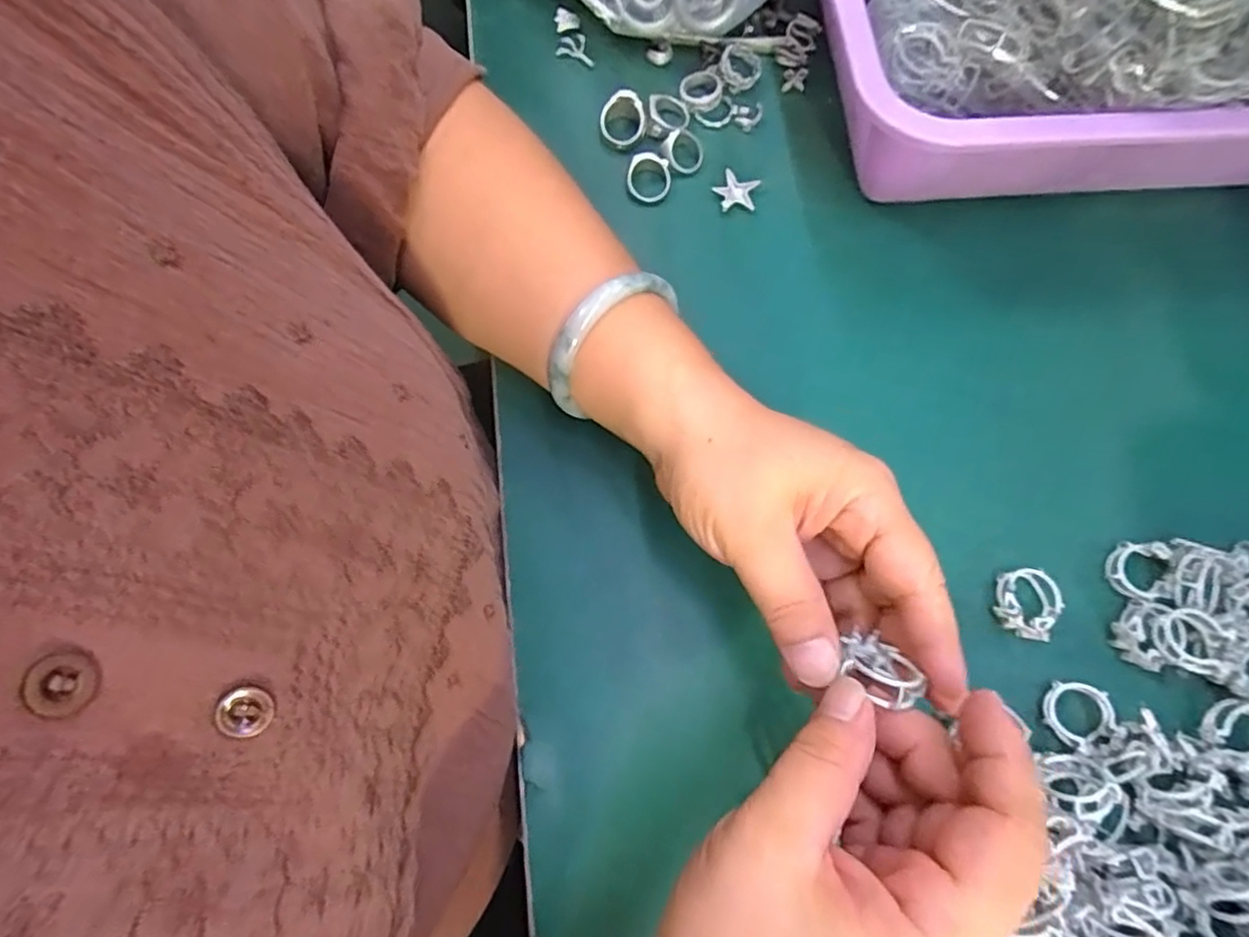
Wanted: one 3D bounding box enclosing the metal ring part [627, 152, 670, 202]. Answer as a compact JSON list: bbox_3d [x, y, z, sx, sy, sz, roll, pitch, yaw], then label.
[{"bbox_3d":[0.013,-0.154,0.340,0.022,0.014,0.023,4,74,3],"label":"metal ring part"}]

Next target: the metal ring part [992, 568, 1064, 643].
[{"bbox_3d":[0.178,0.060,0.282,0.025,0.010,0.031,23,76,6],"label":"metal ring part"}]

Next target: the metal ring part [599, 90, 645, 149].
[{"bbox_3d":[0.000,-0.188,0.342,0.024,0.018,0.021,-18,76,-5],"label":"metal ring part"}]

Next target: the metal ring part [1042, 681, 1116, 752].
[{"bbox_3d":[0.190,0.104,0.269,0.025,0.007,0.027,21,76,5],"label":"metal ring part"}]

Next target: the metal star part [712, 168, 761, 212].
[{"bbox_3d":[0.059,-0.147,0.341,0.023,0.005,0.020,24,76,6],"label":"metal star part"}]

